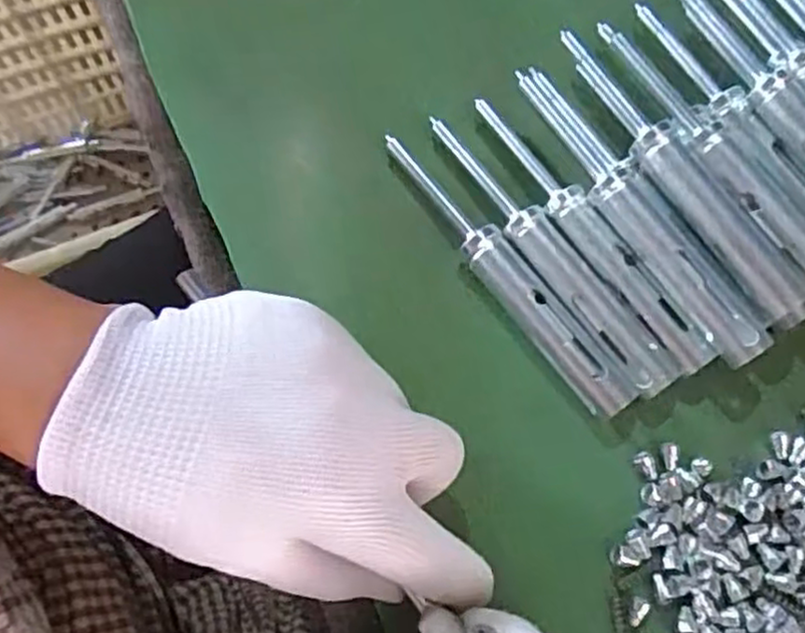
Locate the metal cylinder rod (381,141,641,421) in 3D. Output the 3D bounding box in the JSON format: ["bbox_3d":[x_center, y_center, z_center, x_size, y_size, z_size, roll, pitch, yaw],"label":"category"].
[{"bbox_3d":[0.039,-0.018,0.296,0.016,0.018,0.139,-36,75,-12],"label":"metal cylinder rod"}]

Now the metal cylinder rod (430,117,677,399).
[{"bbox_3d":[0.057,-0.024,0.299,0.018,0.023,0.137,-34,73,-10],"label":"metal cylinder rod"}]

